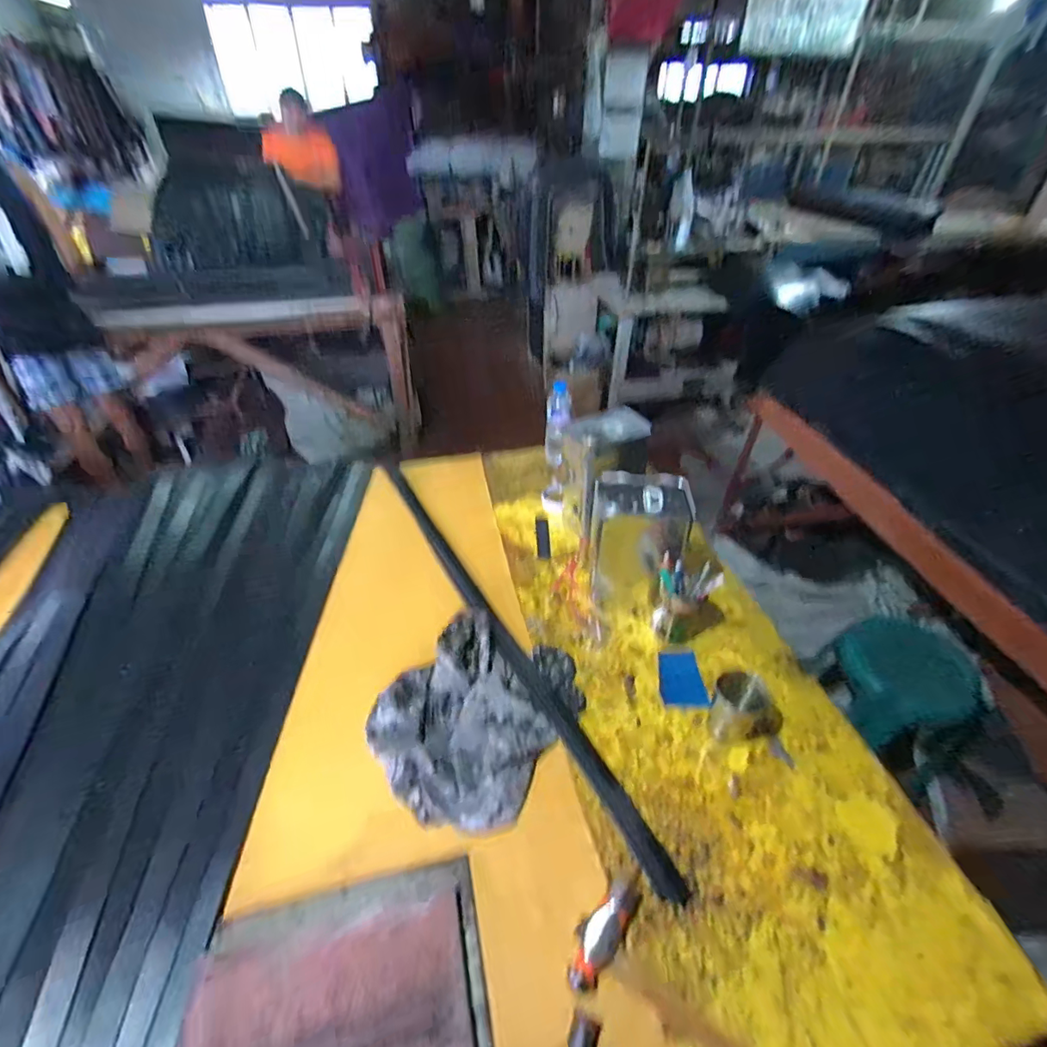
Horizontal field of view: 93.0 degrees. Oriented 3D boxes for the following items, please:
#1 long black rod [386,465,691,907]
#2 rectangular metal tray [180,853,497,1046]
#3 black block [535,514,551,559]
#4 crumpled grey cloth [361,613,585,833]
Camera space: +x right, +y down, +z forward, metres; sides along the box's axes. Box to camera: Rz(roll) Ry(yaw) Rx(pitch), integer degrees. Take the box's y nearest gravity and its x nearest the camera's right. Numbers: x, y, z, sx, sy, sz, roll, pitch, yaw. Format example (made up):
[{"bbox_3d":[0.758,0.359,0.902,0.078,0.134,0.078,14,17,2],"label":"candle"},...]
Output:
[{"bbox_3d":[-0.076,0.148,0.922,0.043,0.028,1.036,-21,46,-22],"label":"long black rod"},{"bbox_3d":[-0.185,0.509,0.502,0.299,0.048,0.247,-4,40,-14],"label":"rectangular metal tray"},{"bbox_3d":[0.043,0.030,1.100,0.029,0.021,0.124,-1,42,-2],"label":"black block"},{"bbox_3d":[-0.075,0.275,0.756,0.263,0.060,0.319,21,46,21],"label":"crumpled grey cloth"}]

